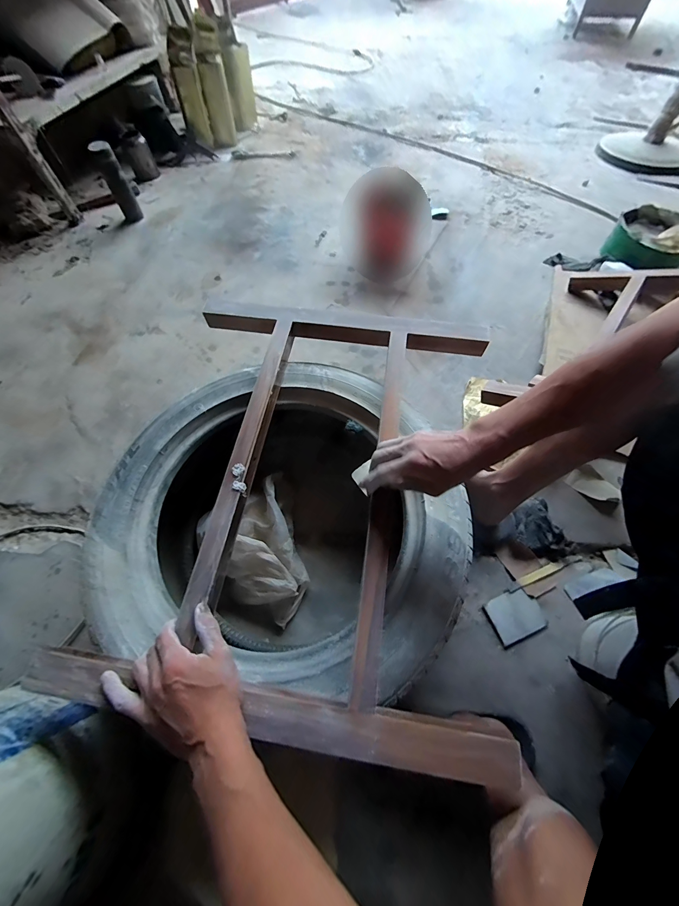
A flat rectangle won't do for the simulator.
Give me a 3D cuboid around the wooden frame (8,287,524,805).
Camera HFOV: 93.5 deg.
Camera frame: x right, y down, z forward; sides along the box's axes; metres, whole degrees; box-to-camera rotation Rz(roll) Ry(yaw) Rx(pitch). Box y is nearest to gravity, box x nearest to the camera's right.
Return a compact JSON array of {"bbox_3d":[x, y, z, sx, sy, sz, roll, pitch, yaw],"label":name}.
[{"bbox_3d":[-0.032,0.023,0.488,0.507,0.056,0.645,8,65,4],"label":"wooden frame"}]

